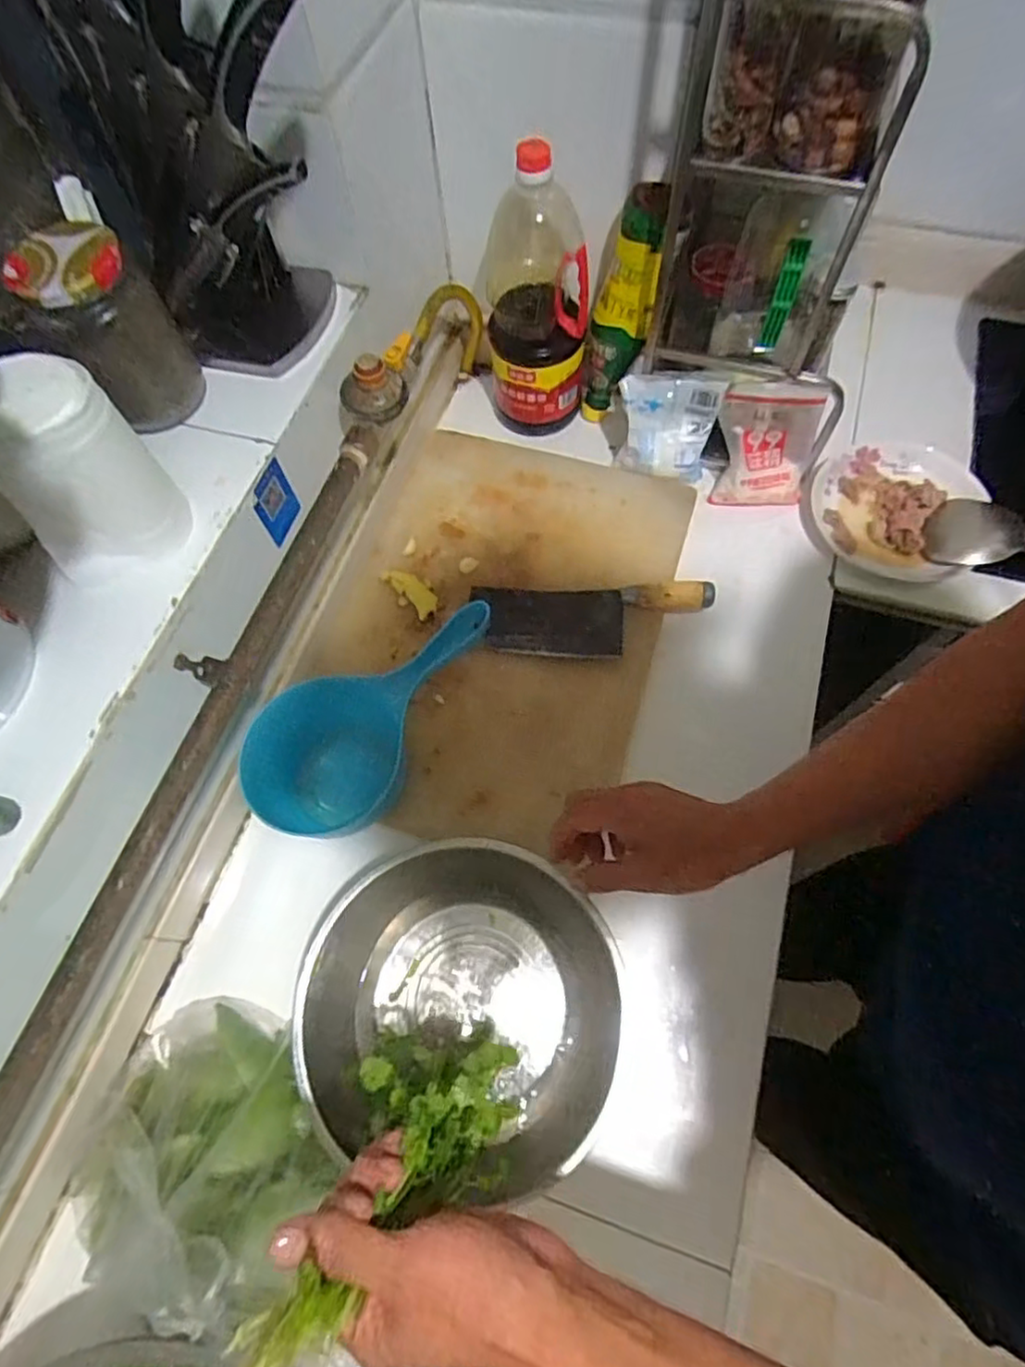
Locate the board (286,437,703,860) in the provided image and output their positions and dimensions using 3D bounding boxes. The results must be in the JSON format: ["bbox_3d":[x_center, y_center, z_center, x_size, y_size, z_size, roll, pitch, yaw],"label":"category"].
[{"bbox_3d":[-0.017,-0.079,0.718,0.348,0.029,0.482,16,68,9],"label":"board"}]

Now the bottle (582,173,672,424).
[{"bbox_3d":[0.126,-0.423,0.742,0.067,0.240,0.079,10,67,7],"label":"bottle"}]

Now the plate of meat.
[{"bbox_3d":[0.459,-0.204,0.764,0.180,0.035,0.185,-1,66,2],"label":"plate of meat"}]

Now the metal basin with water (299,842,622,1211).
[{"bbox_3d":[-0.044,0.260,0.551,0.274,0.086,0.251,-1,66,2],"label":"metal basin with water"}]

